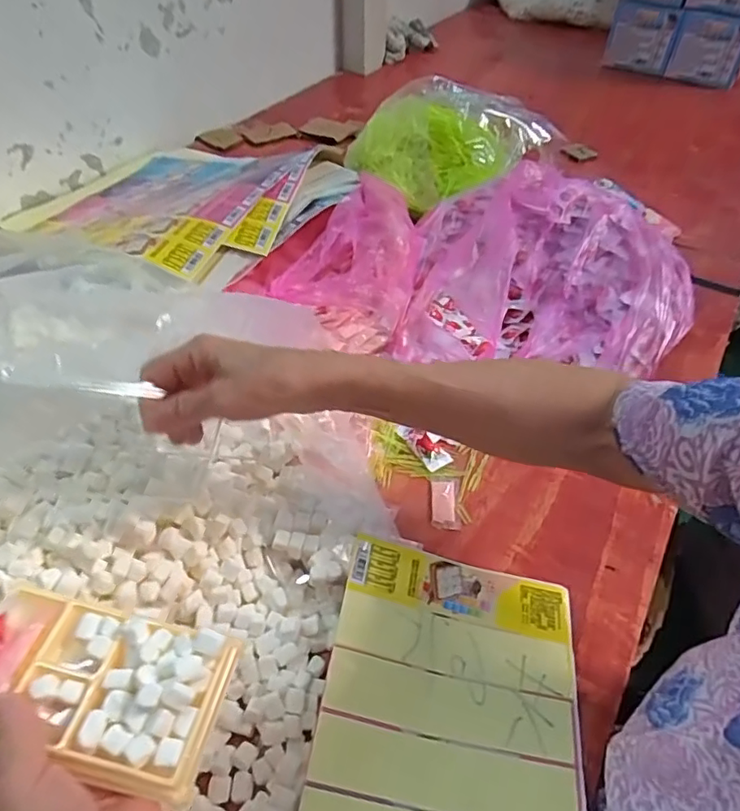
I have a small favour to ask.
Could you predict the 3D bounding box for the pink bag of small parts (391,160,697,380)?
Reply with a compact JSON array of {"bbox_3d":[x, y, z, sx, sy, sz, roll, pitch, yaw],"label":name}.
[{"bbox_3d":[0.206,-0.144,0.649,0.307,0.101,0.304,10,48,8],"label":"pink bag of small parts"}]

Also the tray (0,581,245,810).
[{"bbox_3d":[-0.139,0.138,0.285,0.129,0.029,0.074,9,48,8],"label":"tray"}]

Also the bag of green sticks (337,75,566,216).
[{"bbox_3d":[0.099,-0.352,0.754,0.255,0.114,0.154,26,53,22],"label":"bag of green sticks"}]

